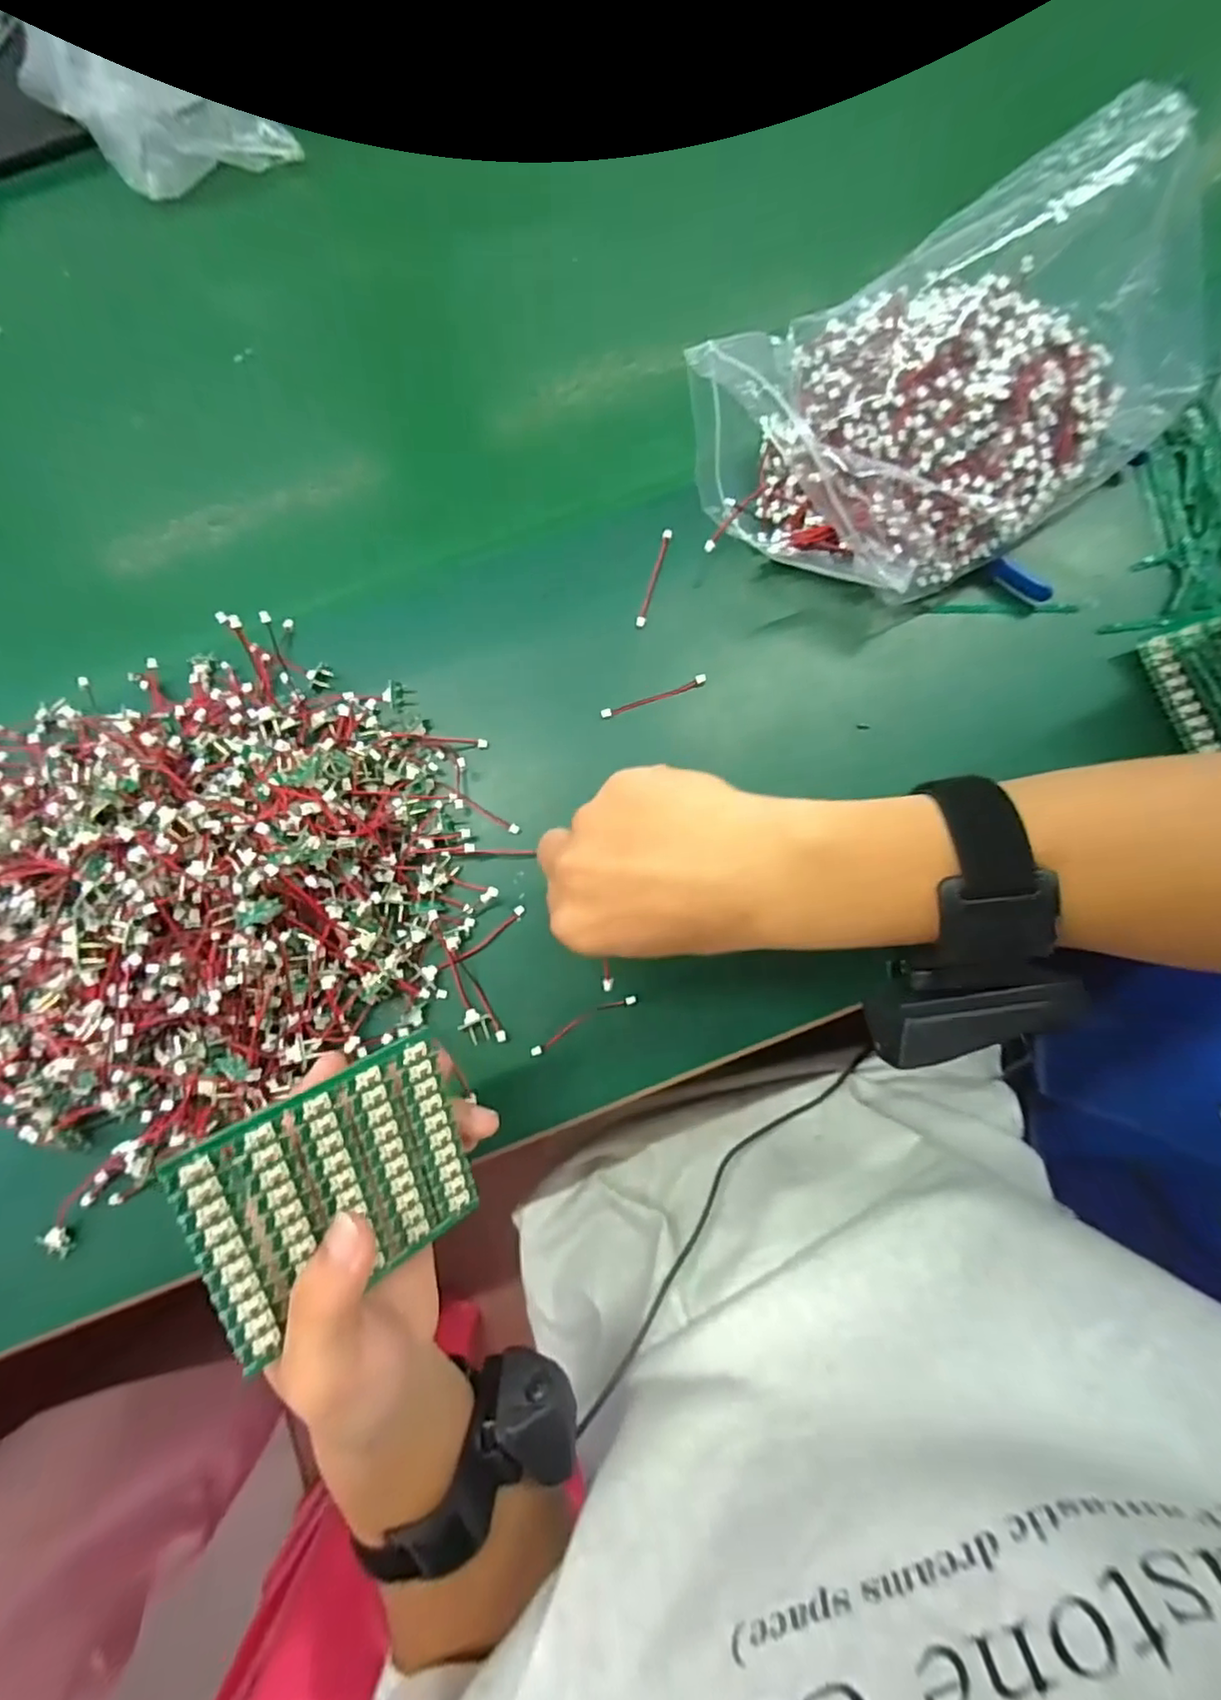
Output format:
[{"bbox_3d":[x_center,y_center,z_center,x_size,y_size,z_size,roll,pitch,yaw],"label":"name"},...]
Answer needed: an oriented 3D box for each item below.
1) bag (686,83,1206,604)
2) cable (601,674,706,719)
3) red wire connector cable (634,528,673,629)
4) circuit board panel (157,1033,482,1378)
[{"bbox_3d":[0.170,-0.220,0.312,0.240,0.095,0.139,-30,81,-3],"label":"bag"},{"bbox_3d":[0.023,-0.082,0.340,0.059,0.006,0.005,-20,80,-1],"label":"cable"},{"bbox_3d":[0.024,-0.149,0.349,0.006,0.006,0.058,16,81,5],"label":"red wire connector cable"},{"bbox_3d":[-0.093,0.118,0.221,0.086,0.006,0.078,-22,107,-38],"label":"circuit board panel"}]

